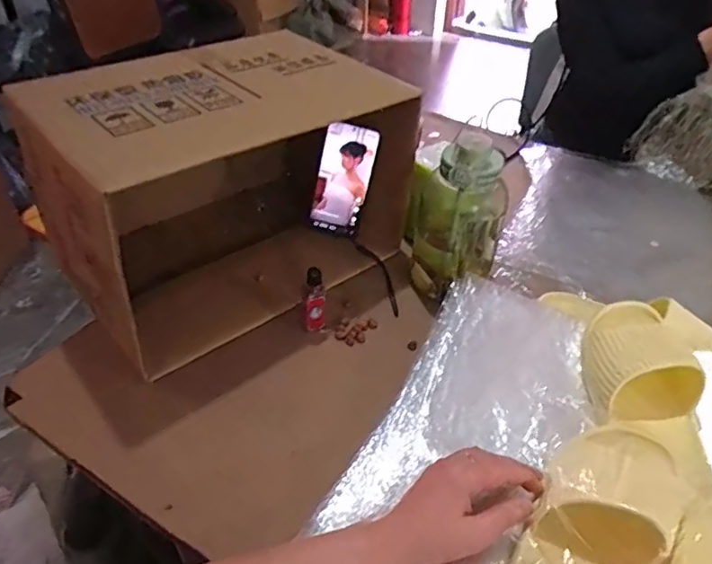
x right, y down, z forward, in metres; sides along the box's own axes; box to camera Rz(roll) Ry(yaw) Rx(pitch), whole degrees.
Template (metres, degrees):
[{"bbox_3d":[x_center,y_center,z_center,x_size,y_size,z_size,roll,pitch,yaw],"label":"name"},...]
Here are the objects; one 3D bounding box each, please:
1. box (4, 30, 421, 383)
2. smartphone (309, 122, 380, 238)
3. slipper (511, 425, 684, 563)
[{"bbox_3d":[-0.175,-0.136,0.746,0.410,0.267,0.307,-27,48,-29],"label":"box"},{"bbox_3d":[-0.018,-0.141,0.783,0.070,0.159,0.012,17,30,-1],"label":"smartphone"},{"bbox_3d":[0.186,0.210,0.446,0.094,0.072,0.249,27,62,27],"label":"slipper"}]

